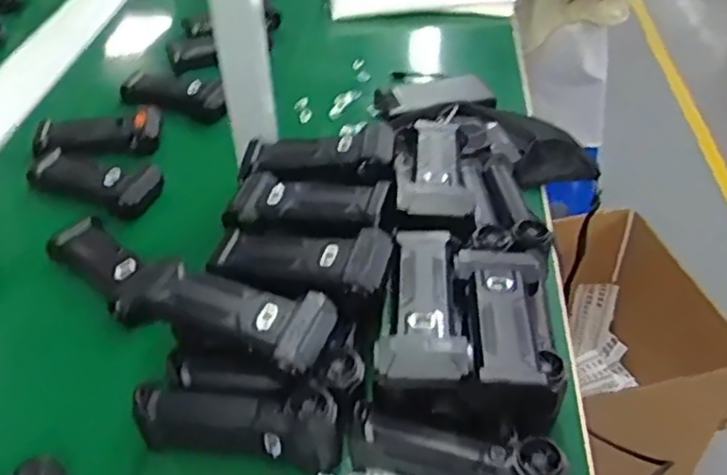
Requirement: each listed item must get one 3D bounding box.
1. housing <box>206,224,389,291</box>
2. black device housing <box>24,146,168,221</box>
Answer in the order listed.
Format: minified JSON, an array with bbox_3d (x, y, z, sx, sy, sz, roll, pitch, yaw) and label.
[{"bbox_3d":[-0.055,0.019,0.578,0.156,0.038,0.085,3,42,5],"label":"housing"},{"bbox_3d":[-0.327,-0.073,0.806,0.162,0.025,0.075,12,43,14],"label":"black device housing"}]

